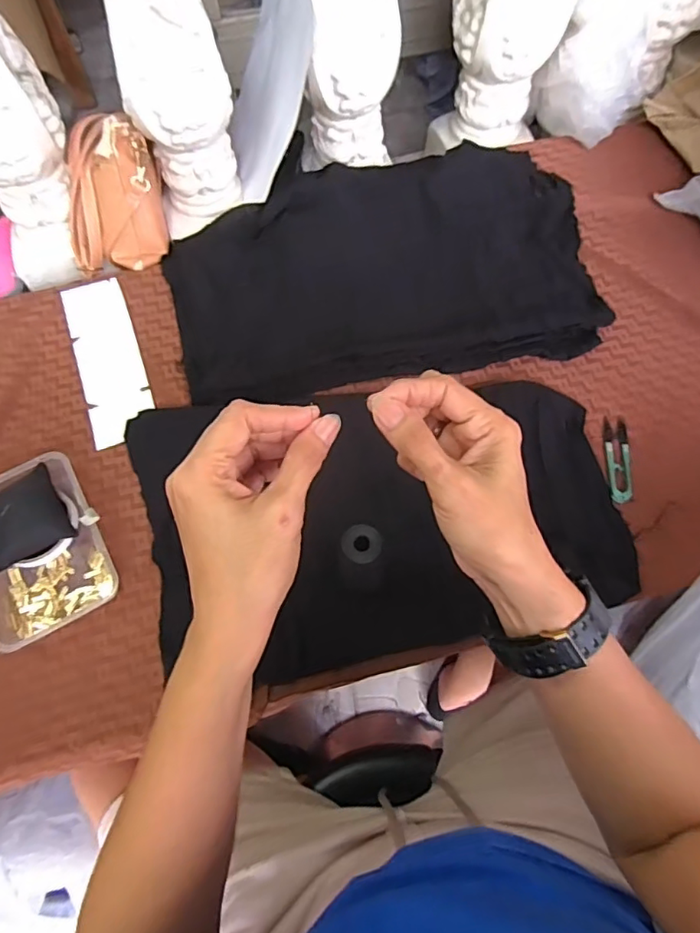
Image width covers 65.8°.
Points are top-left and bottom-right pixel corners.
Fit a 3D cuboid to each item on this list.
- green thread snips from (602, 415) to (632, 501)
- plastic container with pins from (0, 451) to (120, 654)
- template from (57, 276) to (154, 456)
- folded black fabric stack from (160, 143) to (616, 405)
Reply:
[{"bbox_3d":[0.289,-0.009,0.581,0.026,0.004,0.101,6,66,4],"label":"green thread snips"},{"bbox_3d":[-0.310,0.075,0.531,0.120,0.041,0.169,-31,68,-12],"label":"plastic container with pins"},{"bbox_3d":[-0.286,-0.129,0.642,0.071,0.005,0.227,-19,69,-9],"label":"template"},{"bbox_3d":[0.032,-0.245,0.673,0.508,0.043,0.308,-9,72,0],"label":"folded black fabric stack"}]

